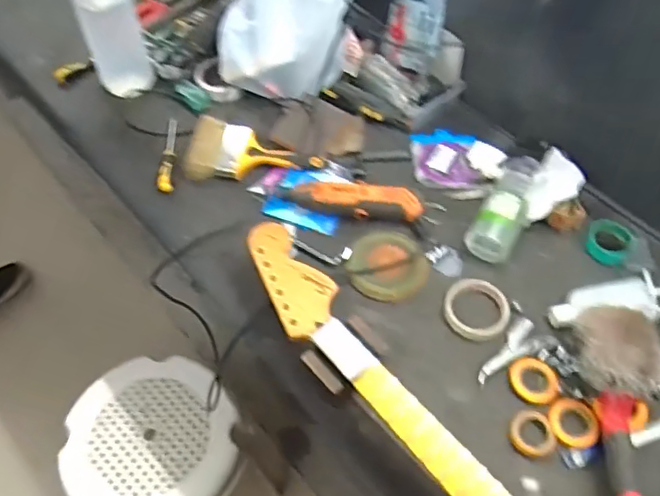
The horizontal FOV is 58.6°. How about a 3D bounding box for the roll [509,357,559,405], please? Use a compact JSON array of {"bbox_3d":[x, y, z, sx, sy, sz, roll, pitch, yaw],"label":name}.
[{"bbox_3d":[0.269,0.173,0.774,0.062,0.015,0.068,1,55,-1],"label":"roll"}]

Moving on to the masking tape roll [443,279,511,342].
[{"bbox_3d":[0.205,0.086,0.823,0.091,0.024,0.088,1,55,-1],"label":"masking tape roll"}]

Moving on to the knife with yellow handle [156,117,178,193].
[{"bbox_3d":[-0.272,-0.164,0.999,0.025,0.023,0.173,-1,55,-2],"label":"knife with yellow handle"}]

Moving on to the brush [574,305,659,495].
[{"bbox_3d":[0.350,0.194,0.697,0.105,0.068,0.267,7,67,4],"label":"brush"}]

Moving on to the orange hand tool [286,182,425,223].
[{"bbox_3d":[0.036,-0.076,0.914,0.215,0.038,0.052,8,55,5],"label":"orange hand tool"}]

